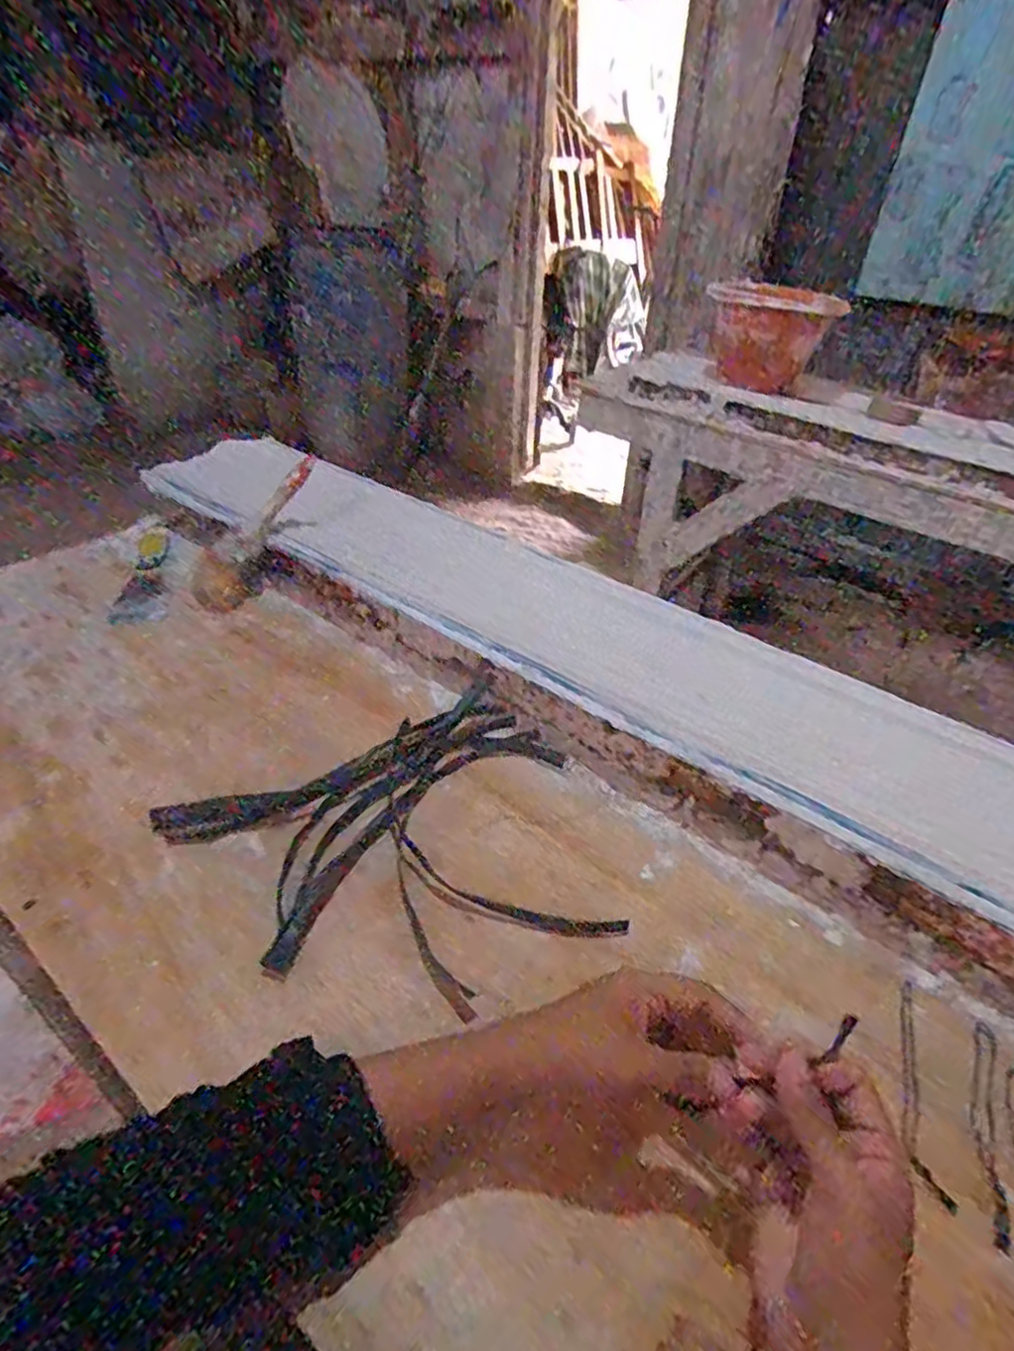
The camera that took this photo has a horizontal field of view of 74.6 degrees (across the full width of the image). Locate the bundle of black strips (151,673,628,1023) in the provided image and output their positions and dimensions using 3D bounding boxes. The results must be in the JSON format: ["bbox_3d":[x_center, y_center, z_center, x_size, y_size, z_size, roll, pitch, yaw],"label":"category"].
[{"bbox_3d":[-0.065,0.125,0.487,0.286,0.018,0.238,-22,44,-28],"label":"bundle of black strips"}]

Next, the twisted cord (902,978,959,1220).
[{"bbox_3d":[0.240,0.239,0.392,0.022,0.005,0.118,10,38,8],"label":"twisted cord"}]

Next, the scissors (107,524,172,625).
[{"bbox_3d":[-0.415,-0.115,0.766,0.046,0.029,0.185,-8,39,-14],"label":"scissors"}]

